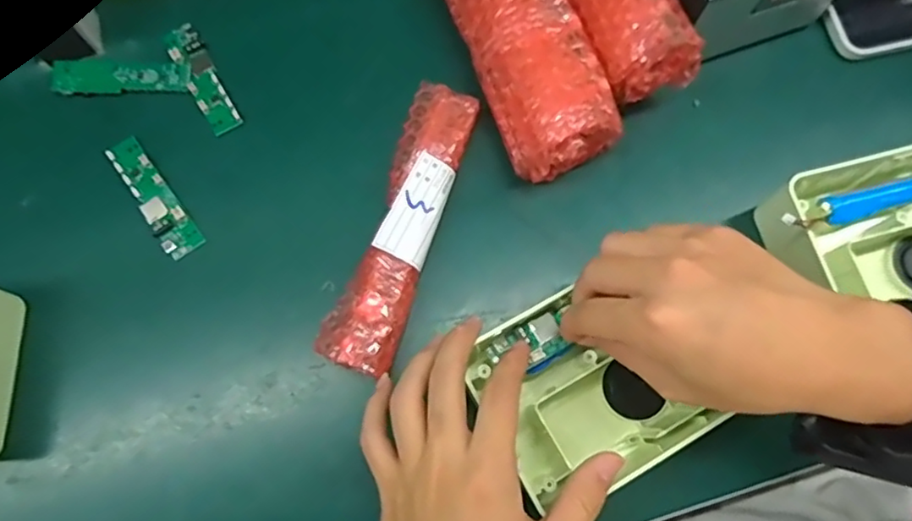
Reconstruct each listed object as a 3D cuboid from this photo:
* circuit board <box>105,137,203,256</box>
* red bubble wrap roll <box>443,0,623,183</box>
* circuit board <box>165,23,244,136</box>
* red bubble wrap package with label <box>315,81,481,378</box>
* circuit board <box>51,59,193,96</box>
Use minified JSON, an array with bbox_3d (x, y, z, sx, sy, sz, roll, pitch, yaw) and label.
[{"bbox_3d":[-0.201,-0.042,0.401,0.024,0.008,0.090,-35,75,-11],"label":"circuit board"},{"bbox_3d":[0.039,-0.155,0.408,0.070,0.065,0.203,-21,73,-7],"label":"red bubble wrap roll"},{"bbox_3d":[-0.179,-0.129,0.424,0.023,0.008,0.091,-29,74,-9],"label":"circuit board"},{"bbox_3d":[-0.033,-0.024,0.388,0.043,0.023,0.191,18,73,6],"label":"red bubble wrap package with label"},{"bbox_3d":[-0.233,-0.128,0.419,0.094,0.005,0.025,-1,72,-1],"label":"circuit board"}]

